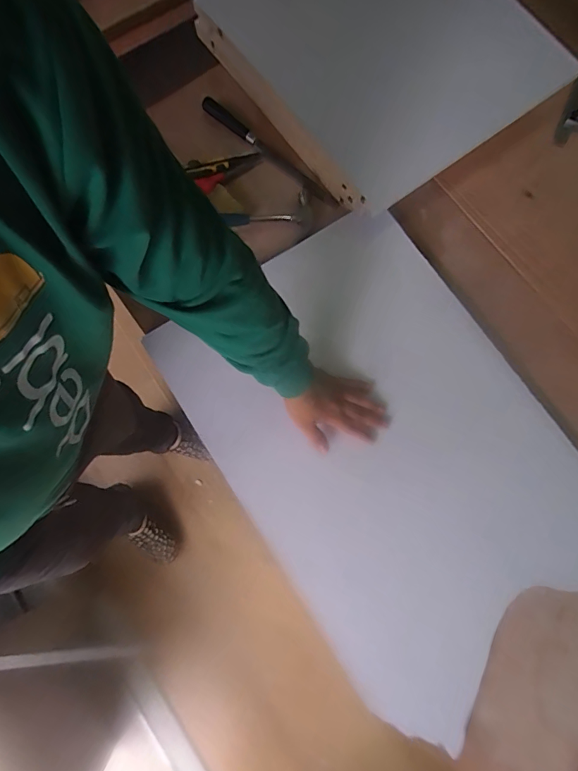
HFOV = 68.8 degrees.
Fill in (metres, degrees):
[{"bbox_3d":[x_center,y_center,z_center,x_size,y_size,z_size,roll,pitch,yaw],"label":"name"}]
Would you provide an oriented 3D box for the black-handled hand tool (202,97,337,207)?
[{"bbox_3d":[-0.036,-0.451,0.811,0.320,0.037,0.025,37,77,8],"label":"black-handled hand tool"}]

